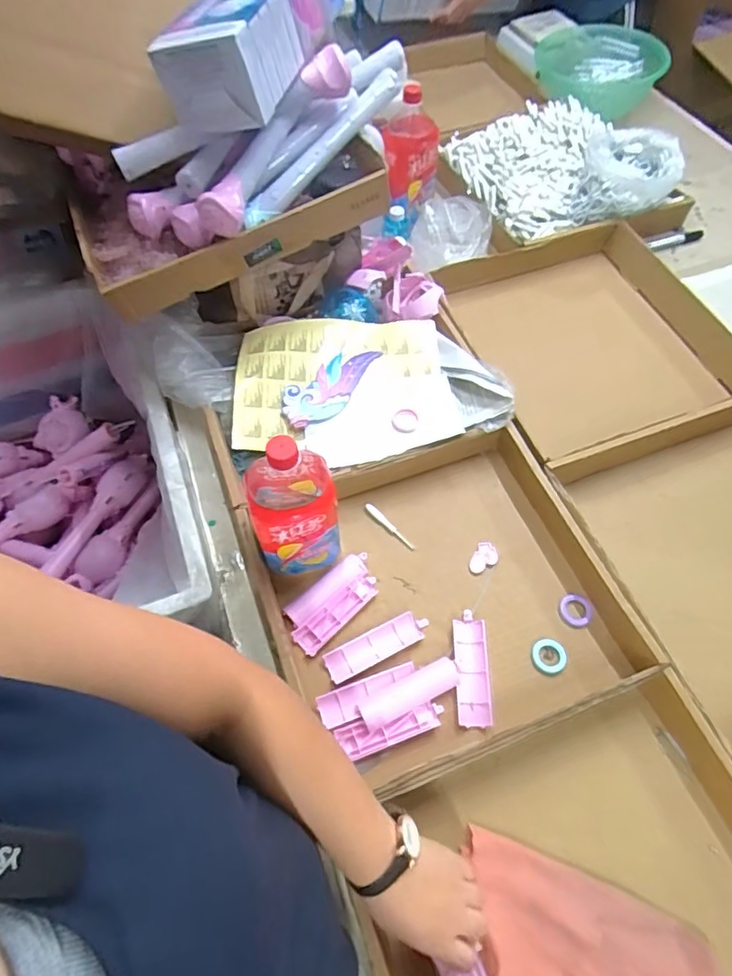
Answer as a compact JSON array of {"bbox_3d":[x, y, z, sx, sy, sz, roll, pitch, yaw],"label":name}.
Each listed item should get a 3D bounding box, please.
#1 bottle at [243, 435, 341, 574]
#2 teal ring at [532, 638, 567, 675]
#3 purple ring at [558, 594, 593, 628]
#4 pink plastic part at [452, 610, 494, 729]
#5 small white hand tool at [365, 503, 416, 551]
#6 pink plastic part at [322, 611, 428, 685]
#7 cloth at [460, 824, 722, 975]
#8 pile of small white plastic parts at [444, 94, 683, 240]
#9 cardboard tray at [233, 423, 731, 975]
[{"bbox_3d":[-0.079,0.016,0.615,0.088,0.220,0.087,-13,60,-7],"label":"bottle"},{"bbox_3d":[0.208,0.191,0.637,0.037,0.006,0.040,-1,59,1],"label":"teal ring"},{"bbox_3d":[0.247,0.145,0.660,0.038,0.007,0.039,-1,59,1],"label":"purple ring"},{"bbox_3d":[0.118,0.200,0.625,0.036,0.013,0.123,0,59,1],"label":"pink plastic part"},{"bbox_3d":[0.031,0.050,0.720,0.011,0.006,0.084,-41,66,-20],"label":"small white hand tool"},{"bbox_3d":[0.014,0.178,0.634,0.123,0.007,0.036,-23,65,-16],"label":"pink plastic part"},{"bbox_3d":[0.196,0.407,0.494,0.237,0.031,0.106,20,62,17],"label":"cloth"},{"bbox_3d":[0.346,-0.604,1.013,0.330,0.089,0.379,-20,61,-10],"label":"pile of small white plastic parts"},{"bbox_3d":[0.143,0.259,0.577,0.385,0.073,0.693,-19,61,-10],"label":"cardboard tray"}]

